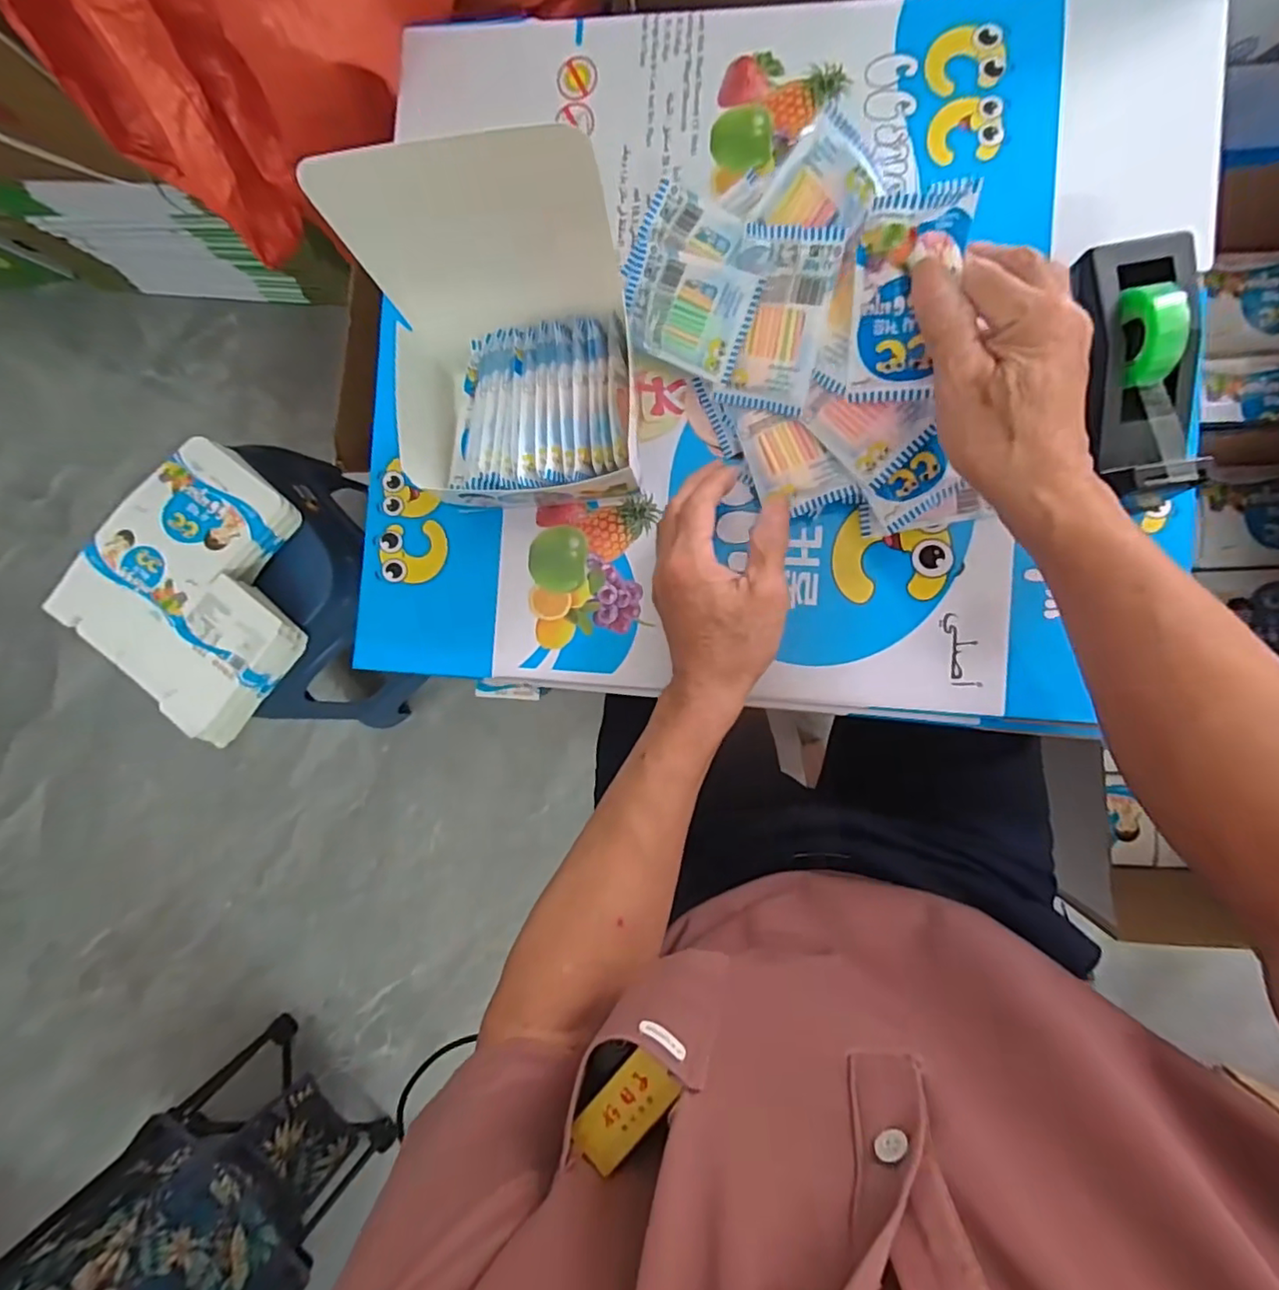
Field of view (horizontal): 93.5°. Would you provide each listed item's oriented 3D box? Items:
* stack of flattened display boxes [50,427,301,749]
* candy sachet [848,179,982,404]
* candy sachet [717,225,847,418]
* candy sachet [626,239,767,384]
[{"bbox_3d":[-0.496,-0.068,0.686,0.251,0.063,0.263,39,94,6],"label":"stack of flattened display boxes"},{"bbox_3d":[0.146,-0.186,0.330,0.056,0.009,0.099,20,130,37],"label":"candy sachet"},{"bbox_3d":[0.087,-0.206,0.382,0.063,0.010,0.103,20,114,22],"label":"candy sachet"},{"bbox_3d":[0.033,-0.225,0.407,0.096,0.005,0.064,36,116,23],"label":"candy sachet"}]

